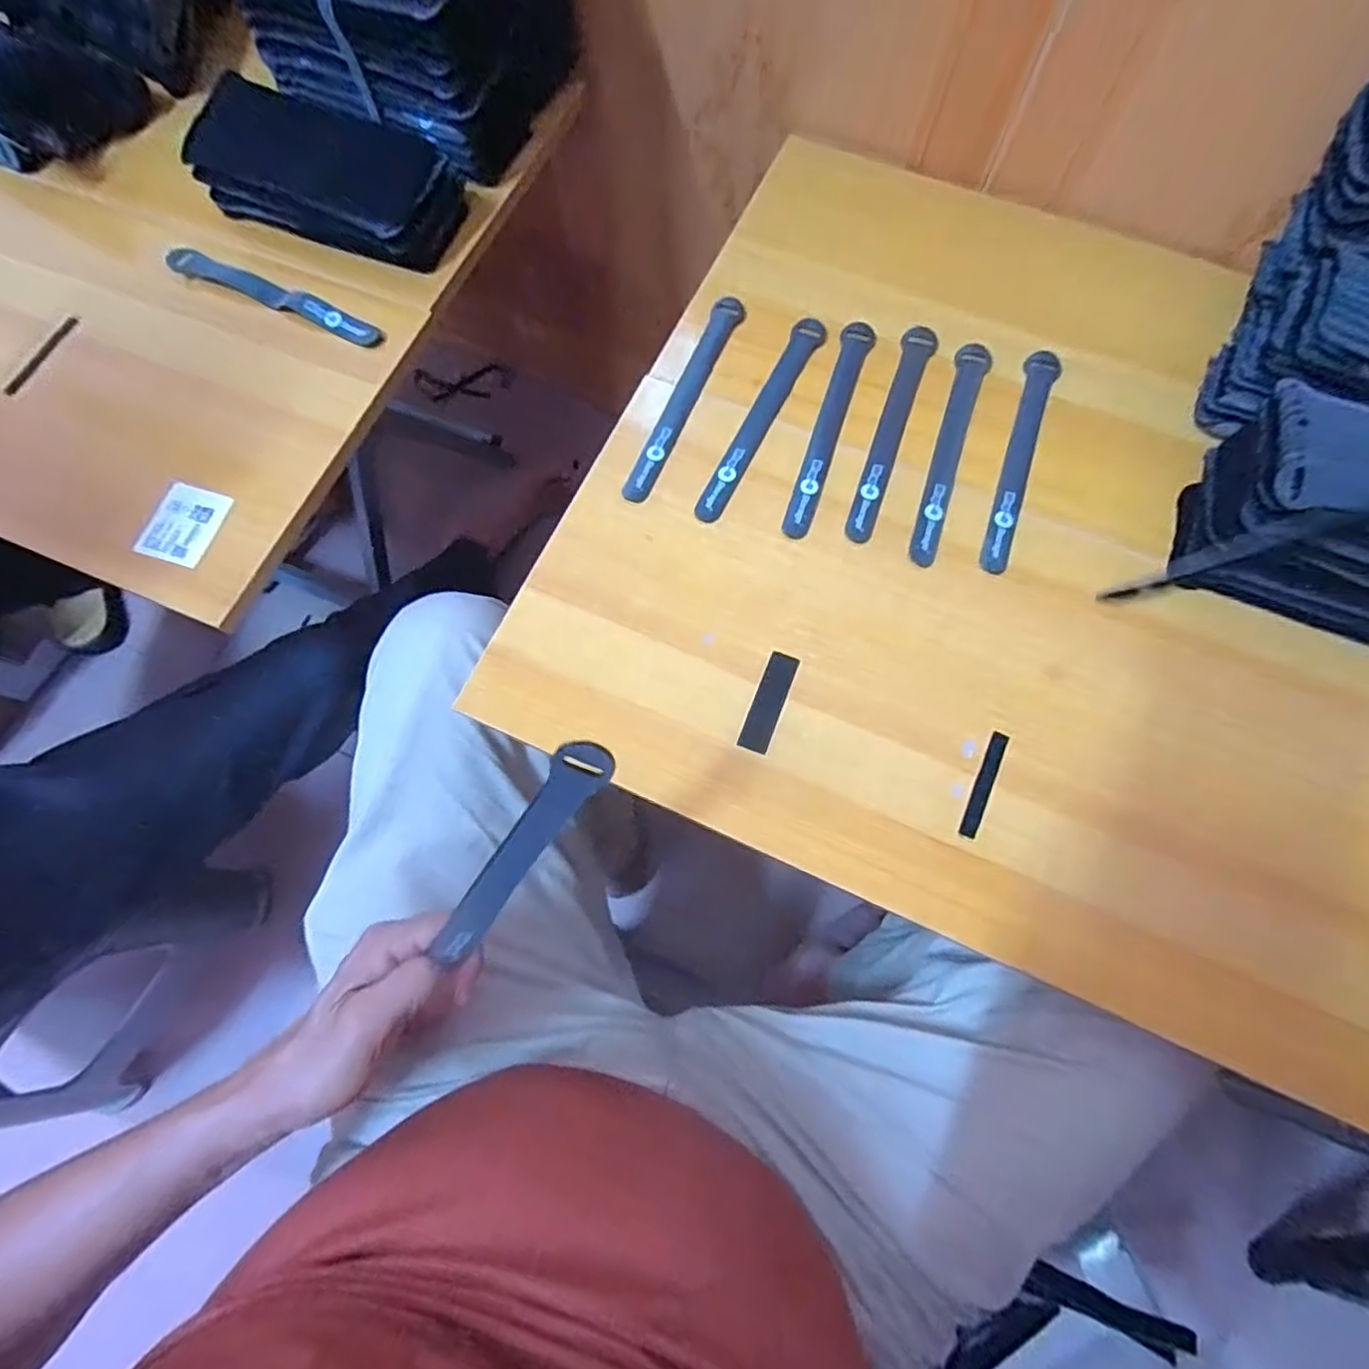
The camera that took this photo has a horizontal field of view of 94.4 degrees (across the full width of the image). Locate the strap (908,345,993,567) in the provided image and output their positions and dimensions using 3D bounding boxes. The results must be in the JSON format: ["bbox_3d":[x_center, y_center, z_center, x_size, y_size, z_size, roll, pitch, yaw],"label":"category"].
[{"bbox_3d":[0.195,-0.173,0.468,0.024,0.004,0.196,19,74,7],"label":"strap"}]

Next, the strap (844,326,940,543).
[{"bbox_3d":[0.156,-0.190,0.473,0.025,0.006,0.192,18,74,6],"label":"strap"}]

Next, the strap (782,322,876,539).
[{"bbox_3d":[0.110,-0.196,0.479,0.024,0.005,0.198,17,74,6],"label":"strap"}]

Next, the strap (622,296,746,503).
[{"bbox_3d":[0.001,-0.222,0.484,0.023,0.004,0.195,22,74,7],"label":"strap"}]

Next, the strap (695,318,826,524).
[{"bbox_3d":[0.060,-0.203,0.481,0.022,0.006,0.198,25,75,8],"label":"strap"}]

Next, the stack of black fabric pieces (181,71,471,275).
[{"bbox_3d":[-0.295,-0.410,0.510,0.206,0.058,0.099,17,74,6],"label":"stack of black fabric pieces"}]

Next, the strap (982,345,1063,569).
[{"bbox_3d":[0.246,-0.168,0.466,0.024,0.005,0.196,21,74,7],"label":"strap"}]

